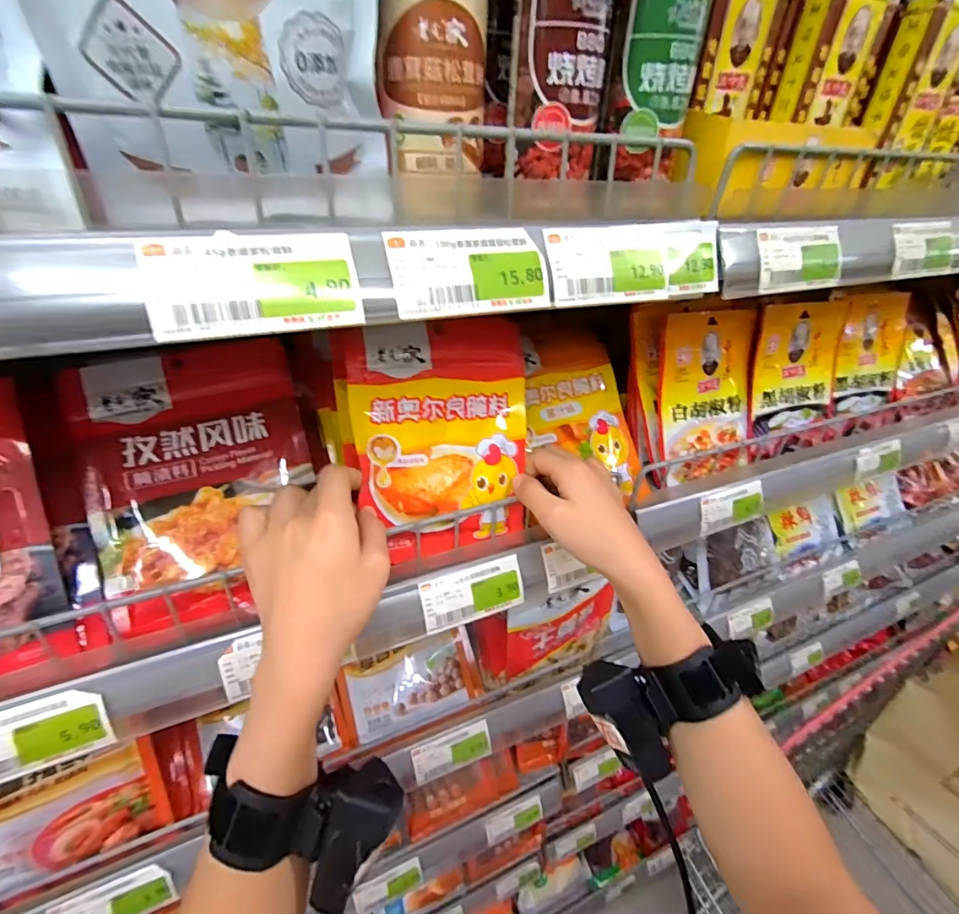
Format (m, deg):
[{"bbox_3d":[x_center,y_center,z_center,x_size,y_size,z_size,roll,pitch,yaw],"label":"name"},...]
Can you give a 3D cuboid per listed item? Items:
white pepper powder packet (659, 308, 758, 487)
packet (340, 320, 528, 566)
[{"bbox_3d":[0.217,-0.058,0.444,0.107,0.149,0.012,-11,13,-20],"label":"white pepper powder packet"},{"bbox_3d":[-0.023,-0.009,0.333,0.124,0.163,0.011,-9,14,-23],"label":"packet"}]

